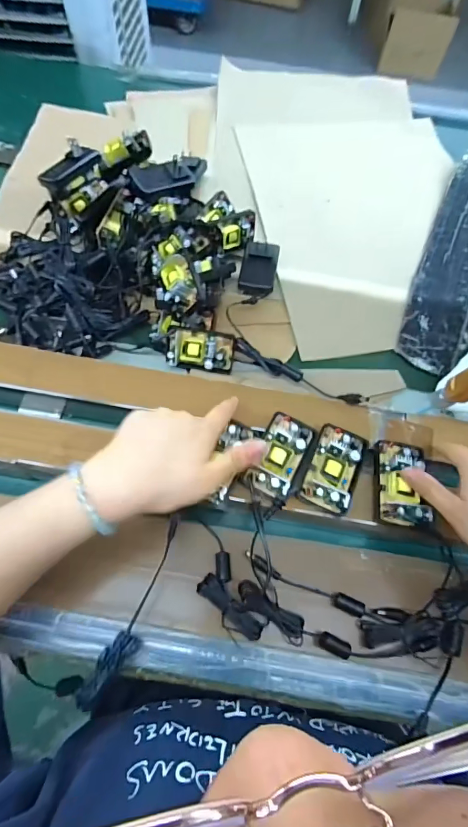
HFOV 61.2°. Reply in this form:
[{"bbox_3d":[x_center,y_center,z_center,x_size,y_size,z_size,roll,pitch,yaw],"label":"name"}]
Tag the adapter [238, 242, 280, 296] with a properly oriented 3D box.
[{"bbox_3d":[0.034,-0.196,0.536,0.046,0.030,0.075,10,65,3],"label":"adapter"}]

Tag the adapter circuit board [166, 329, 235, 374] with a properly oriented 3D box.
[{"bbox_3d":[-0.040,-0.072,0.468,0.078,0.048,0.027,5,24,-4],"label":"adapter circuit board"}]

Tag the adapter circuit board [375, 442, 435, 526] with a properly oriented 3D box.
[{"bbox_3d":[0.157,0.064,0.370,0.046,0.021,0.081,10,65,3],"label":"adapter circuit board"}]

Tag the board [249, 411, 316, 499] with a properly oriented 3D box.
[{"bbox_3d":[0.046,0.038,0.377,0.045,0.025,0.079,25,67,10],"label":"board"}]

